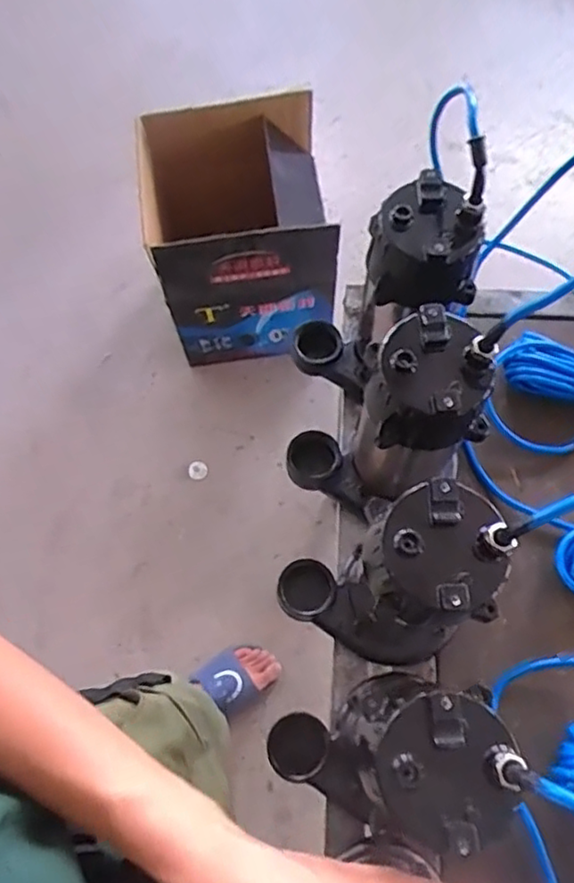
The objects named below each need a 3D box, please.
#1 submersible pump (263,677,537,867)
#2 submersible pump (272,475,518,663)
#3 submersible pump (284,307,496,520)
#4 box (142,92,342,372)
[{"bbox_3d":[0.064,0.224,0.458,0.149,0.222,0.106,23,71,10],"label":"submersible pump"},{"bbox_3d":[0.073,0.117,0.502,0.157,0.232,0.096,-9,68,-2],"label":"submersible pump"},{"bbox_3d":[0.080,0.004,0.548,0.150,0.225,0.123,-10,68,-2],"label":"submersible pump"},{"bbox_3d":[-0.110,-0.451,1.430,0.388,0.470,0.375,-10,68,-2],"label":"box"}]

